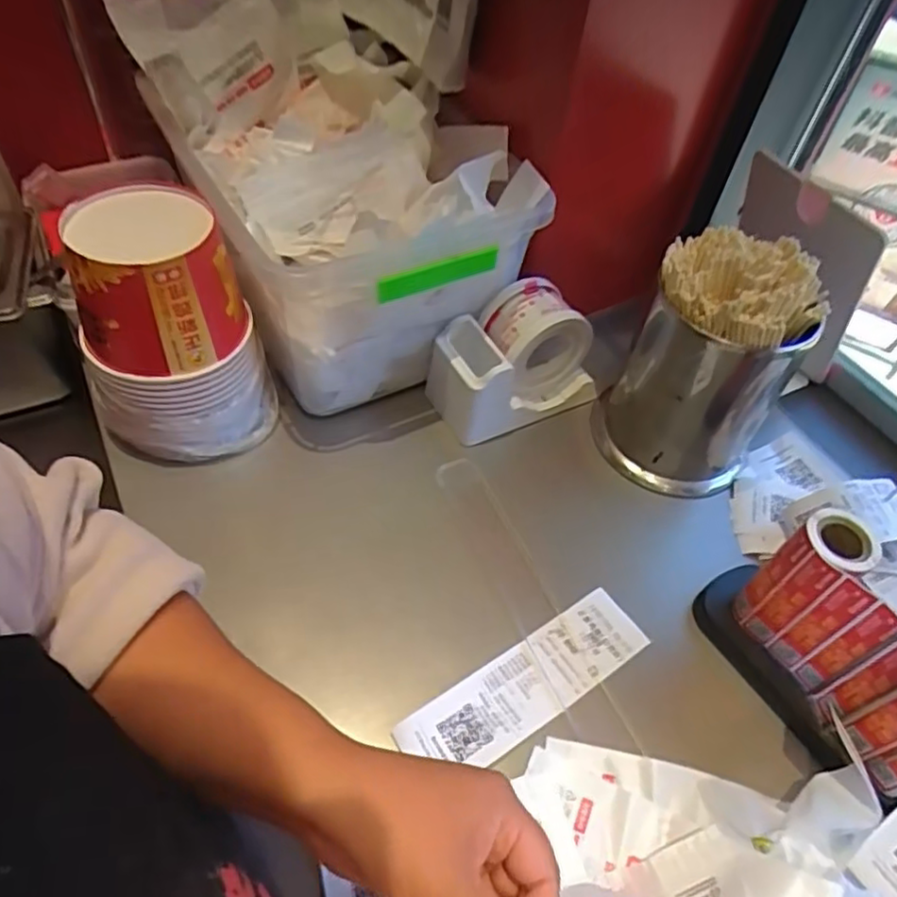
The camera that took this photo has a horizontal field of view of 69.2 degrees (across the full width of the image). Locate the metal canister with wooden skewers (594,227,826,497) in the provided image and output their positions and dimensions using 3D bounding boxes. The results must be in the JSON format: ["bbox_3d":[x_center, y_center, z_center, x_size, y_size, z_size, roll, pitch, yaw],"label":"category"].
[{"bbox_3d":[0.215,-0.064,0.559,0.129,0.212,0.112,26,54,15],"label":"metal canister with wooden skewers"}]

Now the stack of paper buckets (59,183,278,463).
[{"bbox_3d":[-0.224,-0.096,0.523,0.128,0.182,0.124,-14,54,-16],"label":"stack of paper buckets"}]

